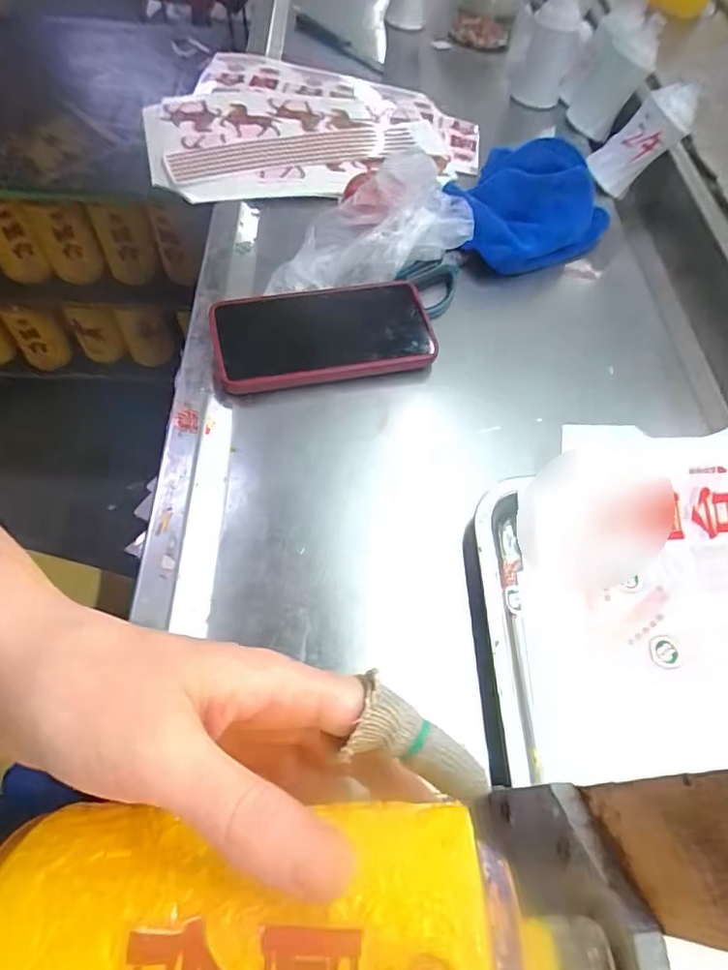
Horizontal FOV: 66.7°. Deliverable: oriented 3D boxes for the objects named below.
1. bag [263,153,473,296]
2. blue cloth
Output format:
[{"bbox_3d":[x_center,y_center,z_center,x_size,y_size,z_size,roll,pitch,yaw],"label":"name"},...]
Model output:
[{"bbox_3d":[0.004,-0.207,0.457,0.182,0.064,0.075,-31,66,-21],"label":"bag"},{"bbox_3d":[0.151,-0.252,0.515,0.133,0.058,0.157,28,61,12],"label":"blue cloth"}]

